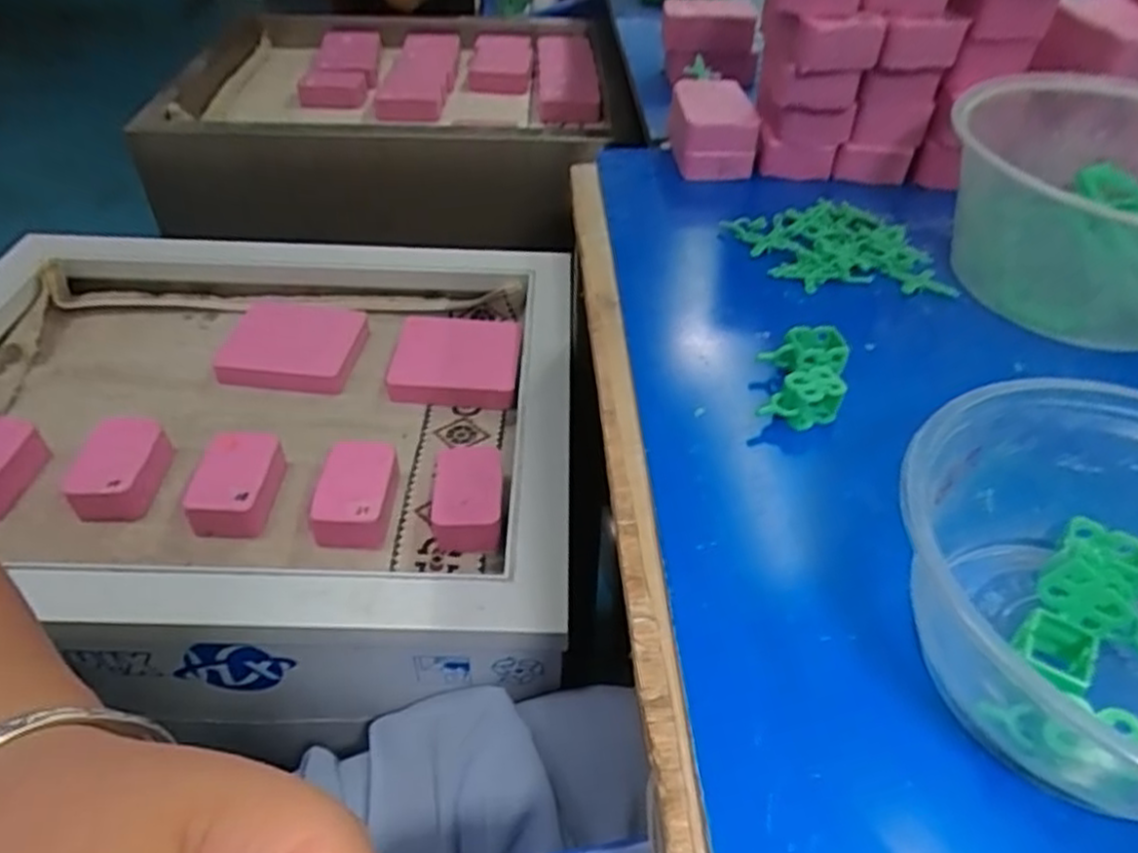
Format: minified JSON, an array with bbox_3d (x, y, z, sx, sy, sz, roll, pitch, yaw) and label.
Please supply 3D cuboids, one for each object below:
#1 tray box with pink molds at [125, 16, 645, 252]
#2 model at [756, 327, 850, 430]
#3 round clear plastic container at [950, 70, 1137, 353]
[{"bbox_3d":[-0.196,-0.385,0.926,0.487,0.134,0.397,0,43,-2],"label":"tray box with pink molds"},{"bbox_3d":[0.100,-0.022,0.324,0.036,0.021,0.050,7,44,6],"label":"model"},{"bbox_3d":[0.268,-0.110,0.380,0.159,0.078,0.150,1,43,-1],"label":"round clear plastic container"}]

